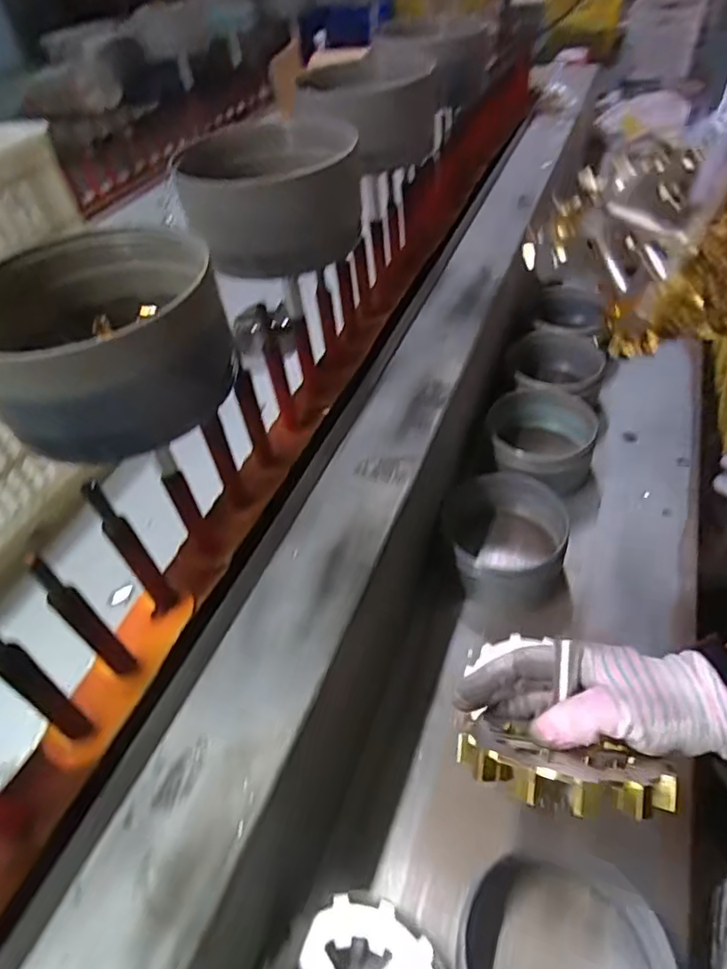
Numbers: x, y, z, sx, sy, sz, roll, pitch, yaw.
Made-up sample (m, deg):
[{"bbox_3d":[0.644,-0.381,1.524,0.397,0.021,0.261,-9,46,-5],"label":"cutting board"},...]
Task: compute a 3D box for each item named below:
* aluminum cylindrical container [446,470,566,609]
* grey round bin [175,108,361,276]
[{"bbox_3d":[0.158,0.073,0.672,0.138,0.112,0.142,-1,51,2],"label":"aluminum cylindrical container"},{"bbox_3d":[-0.067,-0.222,0.440,0.122,0.066,0.138,-10,51,-5],"label":"grey round bin"}]

